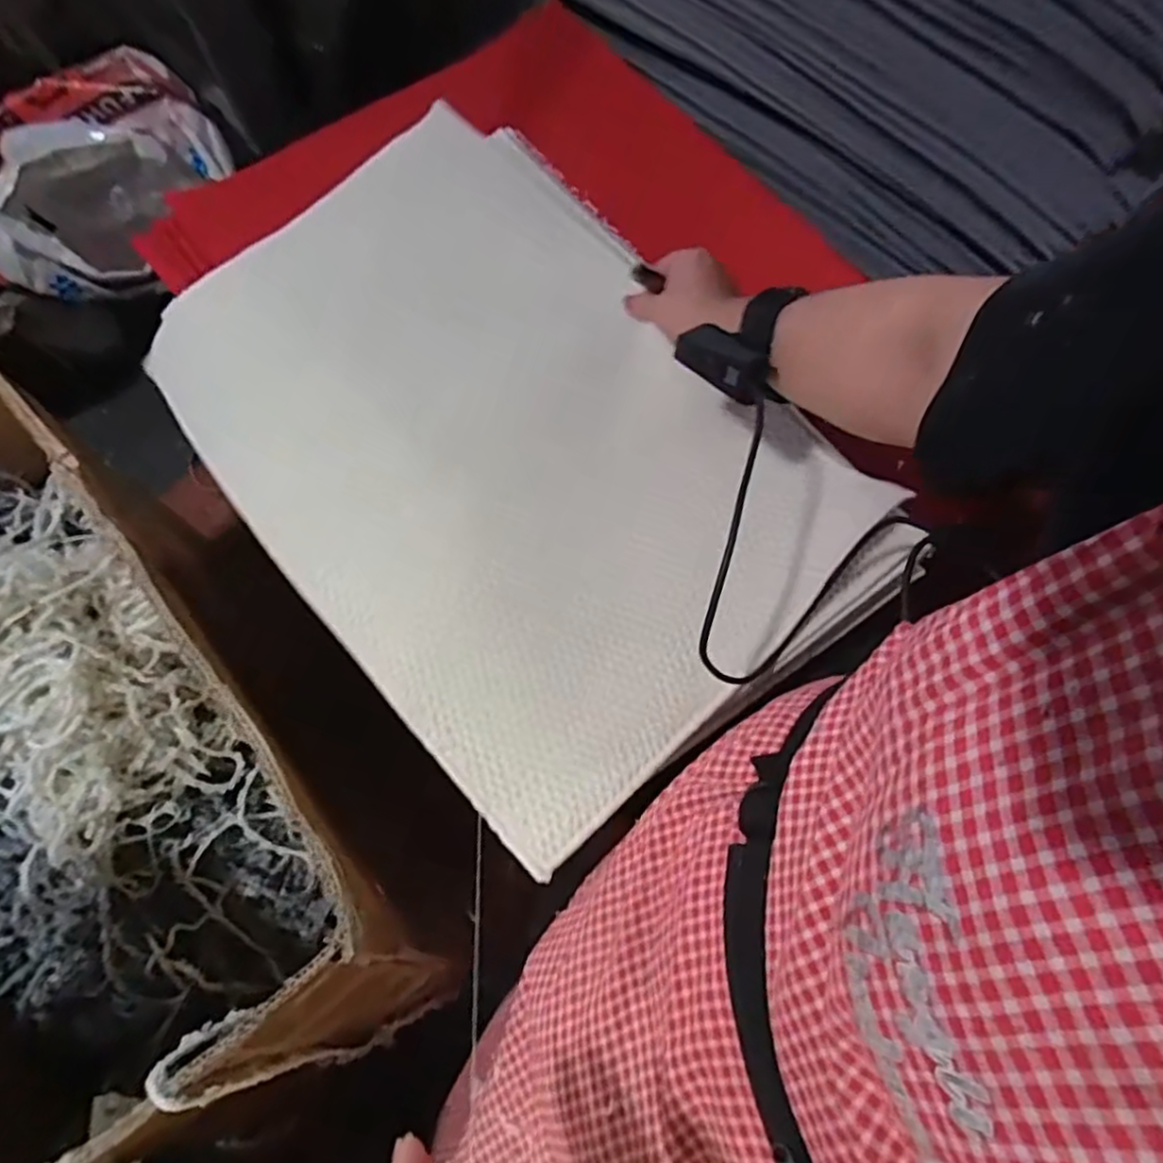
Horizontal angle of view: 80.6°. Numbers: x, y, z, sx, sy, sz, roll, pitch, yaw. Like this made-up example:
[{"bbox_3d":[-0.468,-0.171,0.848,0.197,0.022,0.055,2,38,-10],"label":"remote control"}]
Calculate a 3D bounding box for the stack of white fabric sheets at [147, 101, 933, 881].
[{"bbox_3d":[-0.065,-0.117,0.566,0.402,0.072,0.563,-37,73,-10],"label":"stack of white fabric sheets"}]

